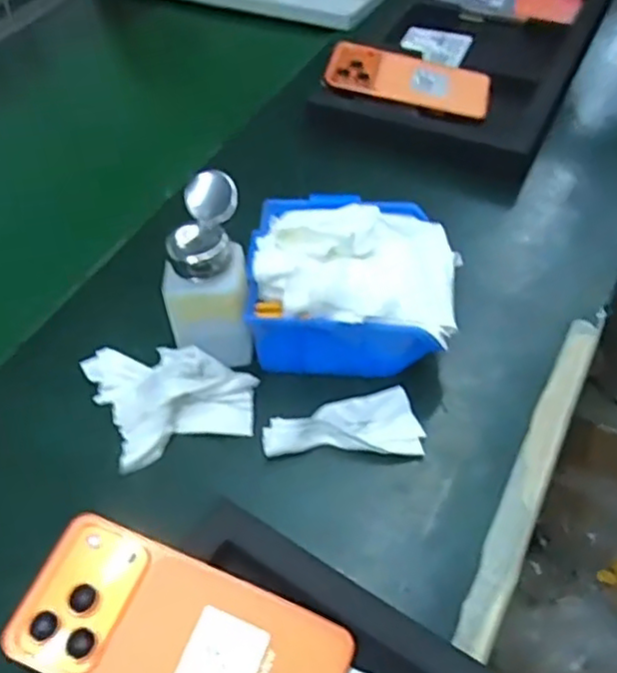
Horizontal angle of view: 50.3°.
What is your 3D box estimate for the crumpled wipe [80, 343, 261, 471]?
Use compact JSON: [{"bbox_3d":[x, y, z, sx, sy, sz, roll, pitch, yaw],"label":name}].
[{"bbox_3d":[-0.097,0.032,0.458,0.105,0.022,0.103,-17,51,-9],"label":"crumpled wipe"}]

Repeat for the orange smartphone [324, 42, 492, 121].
[{"bbox_3d":[0.102,-0.260,0.660,0.162,0.012,0.088,18,54,7],"label":"orange smartphone"}]

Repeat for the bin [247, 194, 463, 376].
[{"bbox_3d":[0.033,-0.046,0.465,0.141,0.091,0.116,5,51,9],"label":"bin"}]

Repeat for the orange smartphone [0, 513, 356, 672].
[{"bbox_3d":[-0.062,0.154,0.332,0.165,0.009,0.077,23,54,4],"label":"orange smartphone"}]

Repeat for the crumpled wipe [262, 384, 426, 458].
[{"bbox_3d":[0.023,0.059,0.446,0.104,0.028,0.048,-4,50,2],"label":"crumpled wipe"}]

